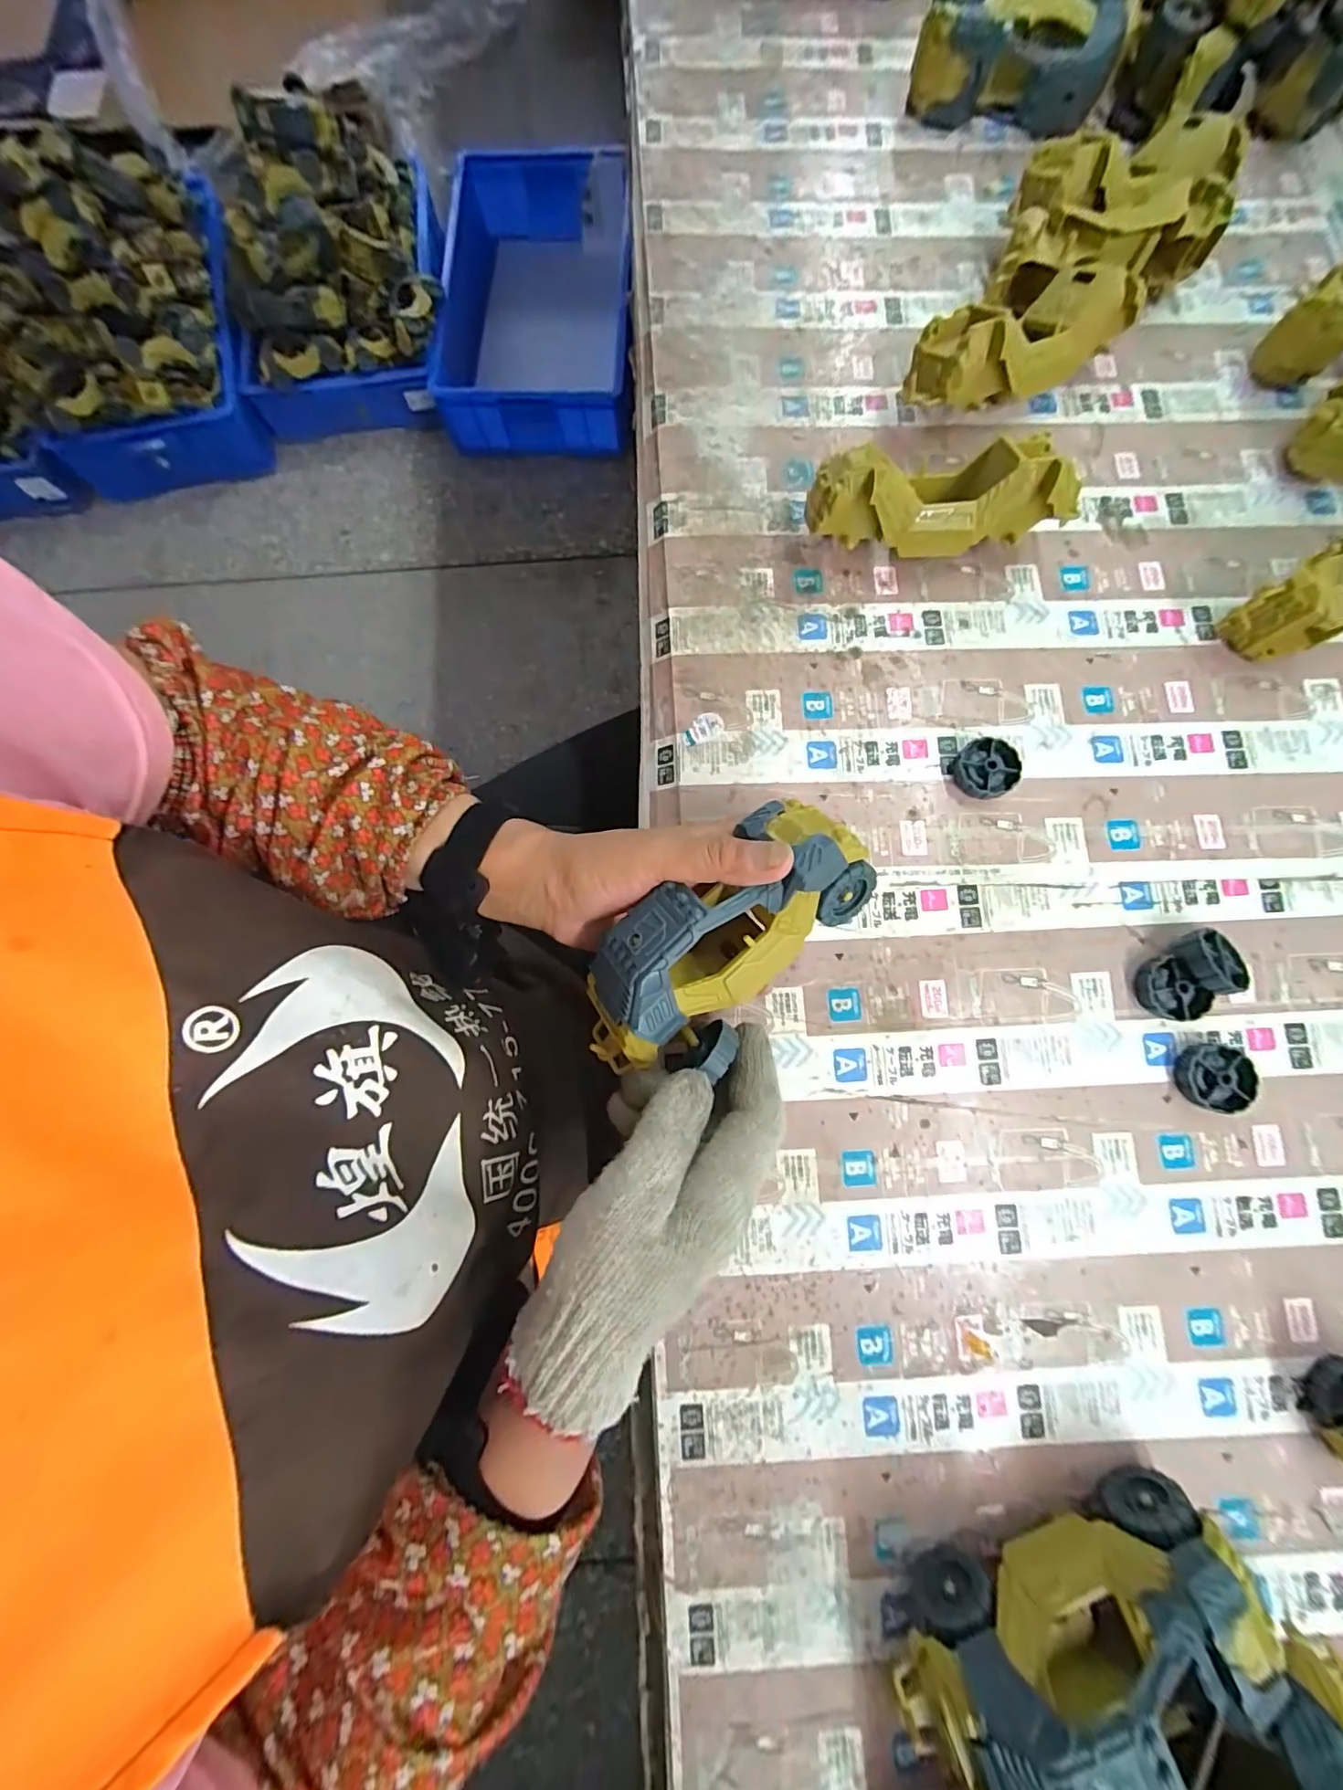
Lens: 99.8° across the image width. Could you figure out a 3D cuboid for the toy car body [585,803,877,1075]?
[{"bbox_3d":[0.021,0.021,0.293,0.166,0.066,0.071,-36,81,-4],"label":"toy car body"}]

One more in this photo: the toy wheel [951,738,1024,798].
[{"bbox_3d":[0.203,-0.081,0.365,0.038,0.012,0.038,0,80,0],"label":"toy wheel"}]

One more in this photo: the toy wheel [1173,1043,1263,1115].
[{"bbox_3d":[0.323,0.109,0.336,0.042,0.012,0.038,-1,80,0],"label":"toy wheel"}]

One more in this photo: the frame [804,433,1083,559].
[{"bbox_3d":[0.176,-0.257,0.375,0.168,0.061,0.059,-8,80,-1],"label":"frame"}]

